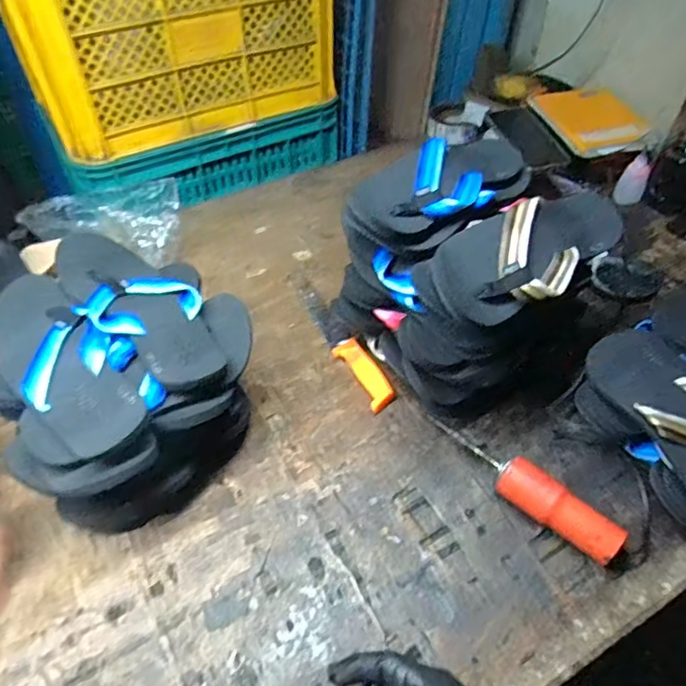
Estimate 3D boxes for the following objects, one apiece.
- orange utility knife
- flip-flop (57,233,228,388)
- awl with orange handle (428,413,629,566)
[{"bbox_3d":[-0.010,-0.016,0.738,0.035,0.021,0.273,-23,53,-17],"label":"orange utility knife"},{"bbox_3d":[-0.215,-0.041,0.580,0.107,0.046,0.229,-34,56,-26],"label":"flip-flop"},{"bbox_3d":[0.182,0.147,0.571,0.216,0.045,0.034,35,59,27],"label":"awl with orange handle"}]

